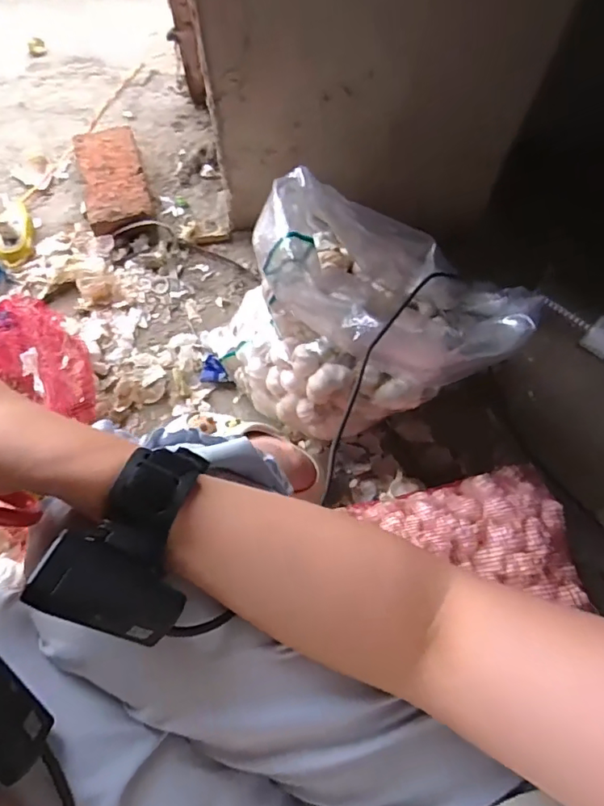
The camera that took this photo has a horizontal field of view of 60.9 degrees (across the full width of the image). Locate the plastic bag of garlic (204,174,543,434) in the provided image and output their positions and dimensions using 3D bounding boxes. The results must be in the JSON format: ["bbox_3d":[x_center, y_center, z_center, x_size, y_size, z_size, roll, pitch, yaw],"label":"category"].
[{"bbox_3d":[0.060,-0.113,0.671,0.276,0.325,0.354,-38,72,-14],"label":"plastic bag of garlic"}]

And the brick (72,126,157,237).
[{"bbox_3d":[-0.346,-0.409,0.950,0.112,0.052,0.222,-16,69,-6],"label":"brick"}]

